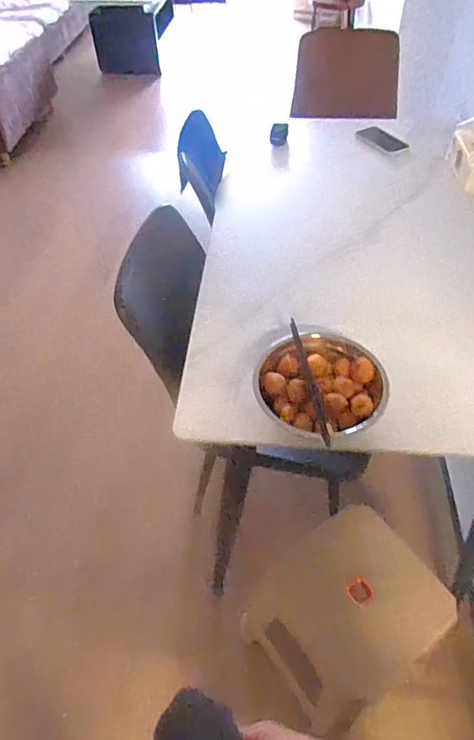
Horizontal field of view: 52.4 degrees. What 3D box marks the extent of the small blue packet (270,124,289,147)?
[{"bbox_3d":[0.120,-0.665,1.366,0.051,0.038,0.069,3,51,6],"label":"small blue packet"}]

